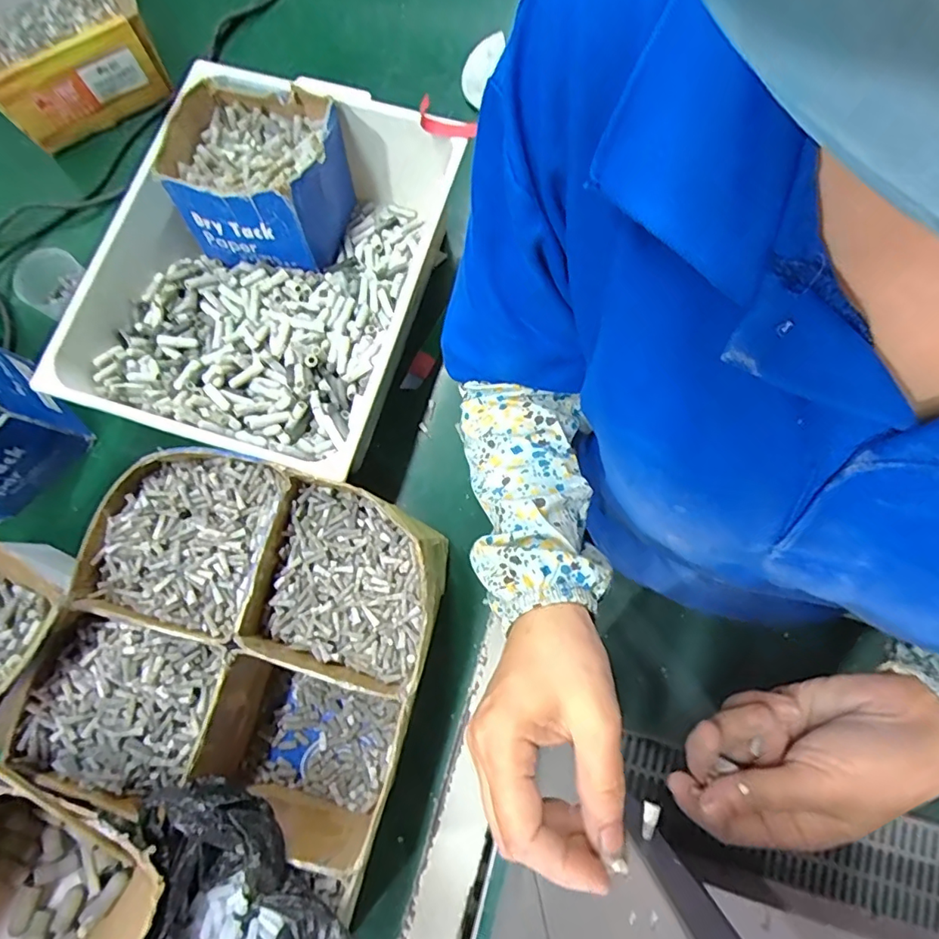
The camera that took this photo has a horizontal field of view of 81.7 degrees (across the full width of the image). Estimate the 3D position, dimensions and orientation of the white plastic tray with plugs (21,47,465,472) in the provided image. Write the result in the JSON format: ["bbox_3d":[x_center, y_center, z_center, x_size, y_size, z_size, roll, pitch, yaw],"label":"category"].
[{"bbox_3d":[-0.190,-0.192,0.534,0.295,0.136,0.363,17,78,5],"label":"white plastic tray with plugs"}]

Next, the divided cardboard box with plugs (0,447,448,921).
[{"bbox_3d":[-0.178,0.139,0.457,0.274,0.115,0.260,15,78,4],"label":"divided cardboard box with plugs"}]

